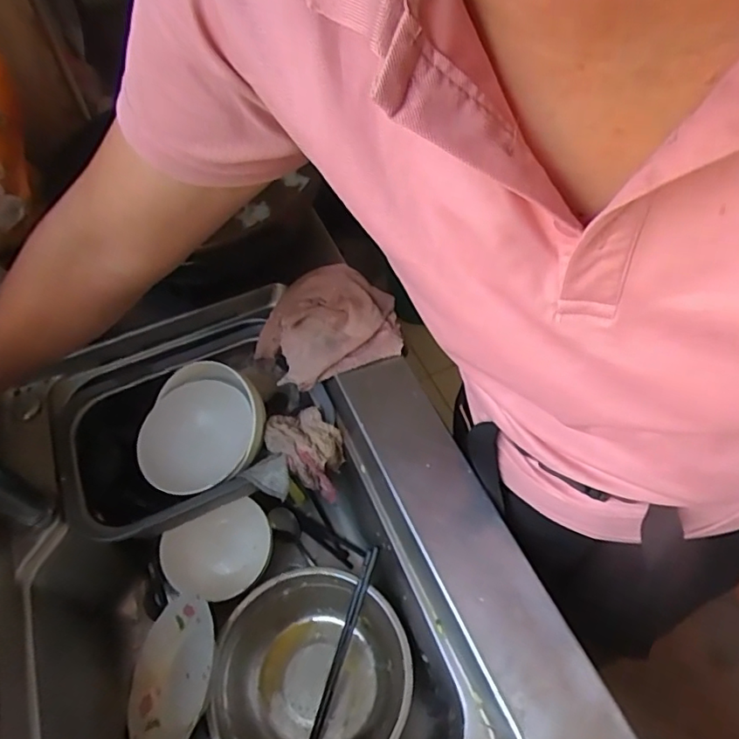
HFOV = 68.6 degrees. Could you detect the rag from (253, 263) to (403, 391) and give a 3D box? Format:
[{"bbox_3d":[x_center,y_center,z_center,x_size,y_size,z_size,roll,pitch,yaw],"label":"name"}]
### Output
[{"bbox_3d":[-0.060,-0.063,0.728,0.185,0.079,0.164,-8,55,-4],"label":"rag"}]

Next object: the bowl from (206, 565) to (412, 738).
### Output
[{"bbox_3d":[-0.068,0.373,0.657,0.220,0.098,0.227,-1,54,1],"label":"bowl"}]

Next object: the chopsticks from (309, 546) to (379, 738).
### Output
[{"bbox_3d":[-0.033,0.339,0.657,0.014,0.015,0.246,16,79,13],"label":"chopsticks"}]

